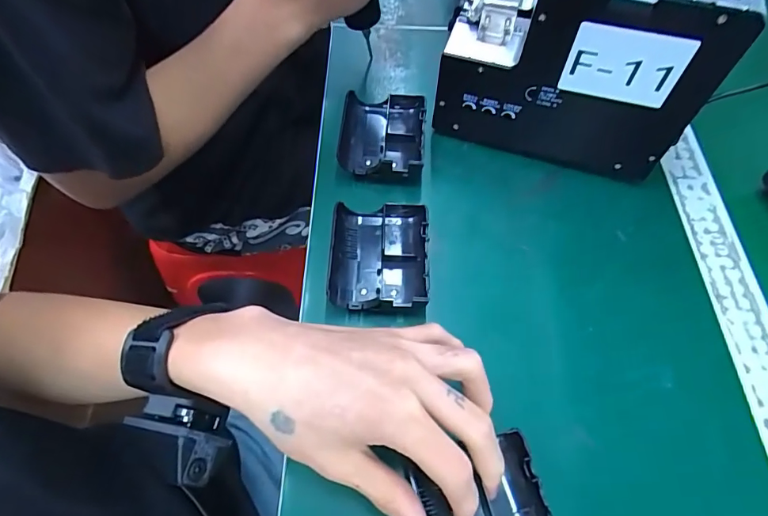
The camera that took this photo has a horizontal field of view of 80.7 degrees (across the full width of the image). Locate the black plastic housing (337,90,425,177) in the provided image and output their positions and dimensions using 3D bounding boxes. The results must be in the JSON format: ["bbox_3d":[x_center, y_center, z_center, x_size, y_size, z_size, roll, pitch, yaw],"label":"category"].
[{"bbox_3d":[-0.003,-0.101,0.379,0.070,0.029,0.072,4,60,3],"label":"black plastic housing"}]

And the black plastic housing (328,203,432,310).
[{"bbox_3d":[-0.004,0.000,0.326,0.069,0.025,0.076,1,60,1],"label":"black plastic housing"}]

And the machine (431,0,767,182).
[{"bbox_3d":[0.149,-0.170,0.360,0.179,0.153,0.127,16,61,10],"label":"machine"}]

